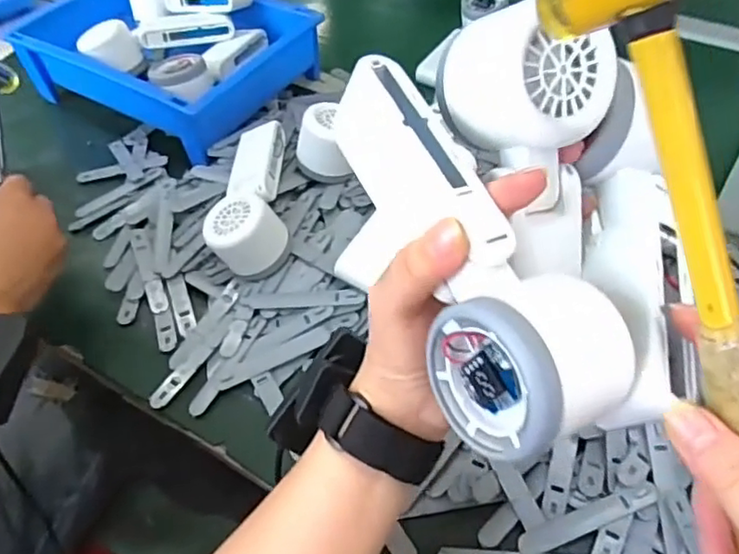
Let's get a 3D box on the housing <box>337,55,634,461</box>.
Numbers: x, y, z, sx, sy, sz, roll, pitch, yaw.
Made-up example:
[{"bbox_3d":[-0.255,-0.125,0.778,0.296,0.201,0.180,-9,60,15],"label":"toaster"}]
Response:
[{"bbox_3d":[0.040,-0.018,0.239,0.060,0.049,0.164,-19,68,-13],"label":"housing"}]

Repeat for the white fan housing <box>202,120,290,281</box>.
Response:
[{"bbox_3d":[-0.105,-0.071,0.548,0.064,0.058,0.180,-5,49,-2],"label":"white fan housing"}]

